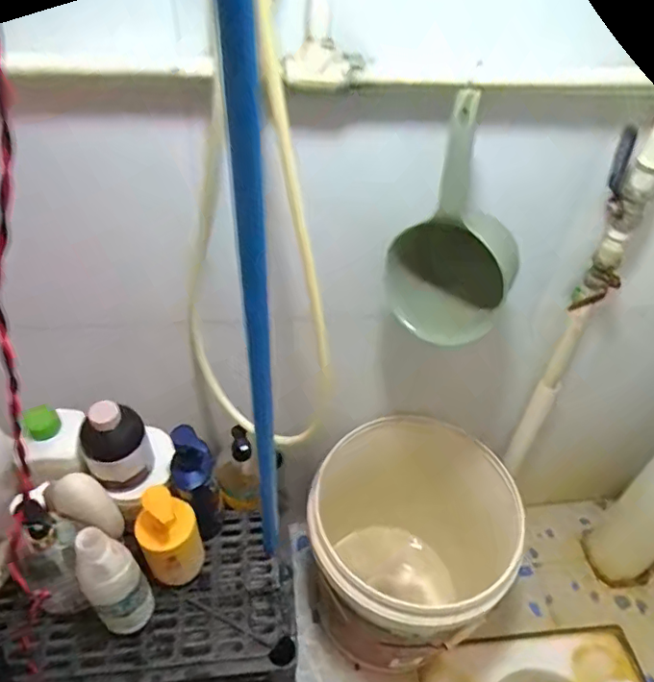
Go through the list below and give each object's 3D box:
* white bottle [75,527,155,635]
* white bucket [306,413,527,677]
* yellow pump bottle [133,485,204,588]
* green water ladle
[{"bbox_3d":[-0.256,0.307,0.695,0.057,0.223,0.051,3,46,-1],"label":"white bottle"},{"bbox_3d":[0.107,0.365,0.954,0.281,0.409,0.314,-1,46,-5],"label":"white bucket"},{"bbox_3d":[-0.213,0.276,0.769,0.072,0.183,0.076,2,46,-2],"label":"yellow pump bottle"},{"bbox_3d":[0.145,-0.120,0.610,0.138,0.256,0.088,17,47,13],"label":"green water ladle"}]

